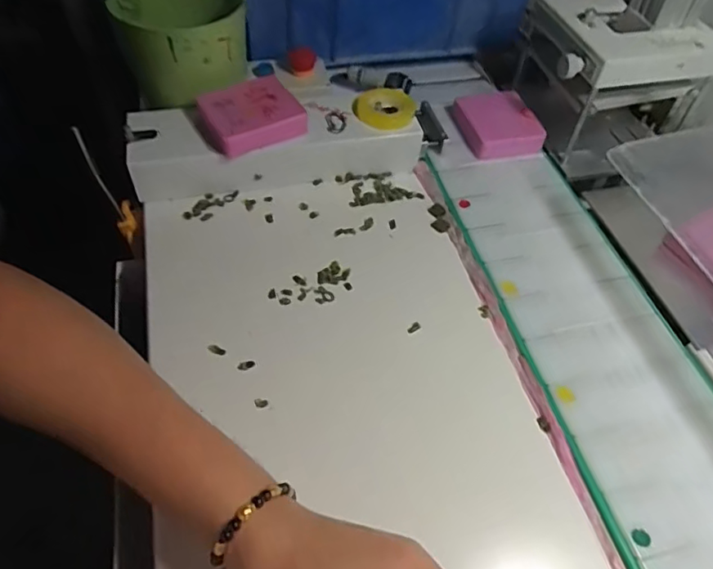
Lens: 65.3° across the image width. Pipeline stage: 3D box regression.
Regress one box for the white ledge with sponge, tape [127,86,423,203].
[{"bbox_3d":[-0.071,-0.132,0.499,0.250,0.045,0.074,-9,53,-11],"label":"white ledge with sponge, tape"}]

